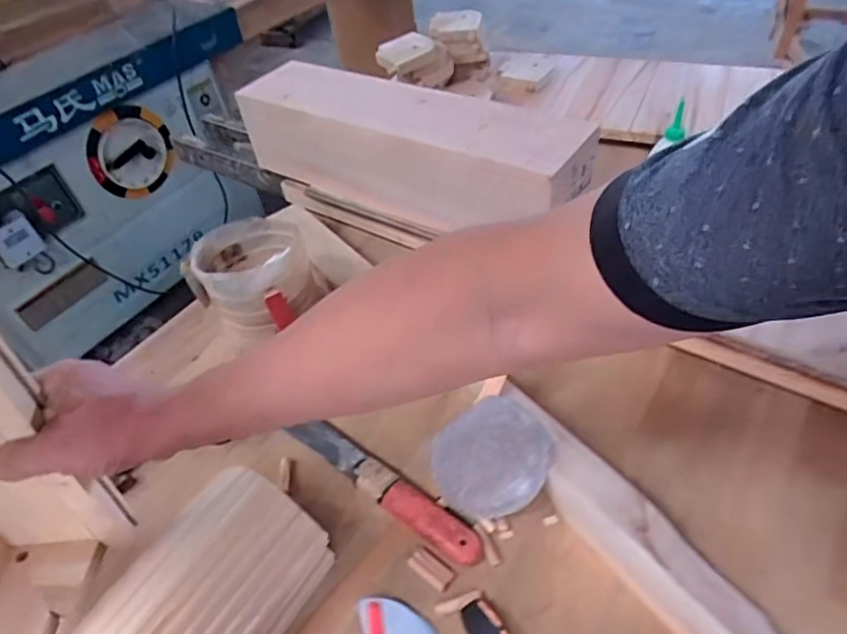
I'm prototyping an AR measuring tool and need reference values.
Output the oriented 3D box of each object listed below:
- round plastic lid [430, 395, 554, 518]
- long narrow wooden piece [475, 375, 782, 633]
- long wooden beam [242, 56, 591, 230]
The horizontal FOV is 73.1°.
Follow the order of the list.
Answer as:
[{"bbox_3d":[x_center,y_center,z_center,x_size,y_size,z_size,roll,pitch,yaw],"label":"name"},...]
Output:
[{"bbox_3d":[0.066,0.138,0.561,0.116,0.009,0.109,-13,55,19],"label":"round plastic lid"},{"bbox_3d":[0.184,0.190,0.489,0.068,0.045,0.324,-29,49,-20],"label":"long narrow wooden piece"},{"bbox_3d":[-0.023,-0.224,0.769,0.474,0.129,0.130,24,53,27],"label":"long wooden beam"}]

